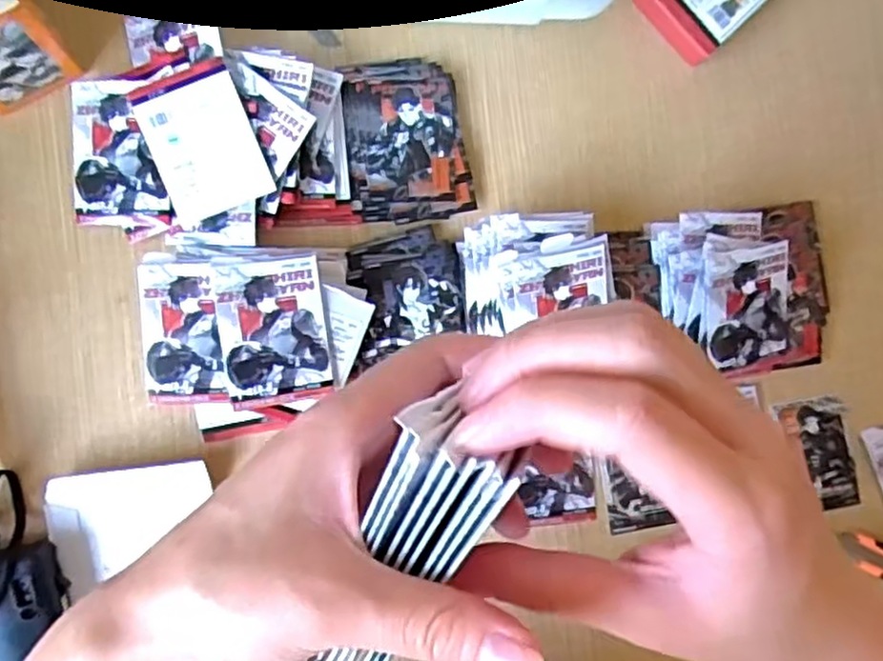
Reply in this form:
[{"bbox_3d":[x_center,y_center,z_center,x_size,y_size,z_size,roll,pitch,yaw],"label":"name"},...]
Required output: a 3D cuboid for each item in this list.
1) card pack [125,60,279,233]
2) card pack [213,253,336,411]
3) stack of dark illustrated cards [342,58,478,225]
[{"bbox_3d":[-0.177,-0.139,0.538,0.073,0.009,0.105,-22,90,-8],"label":"card pack"},{"bbox_3d":[-0.120,0.000,0.530,0.074,0.007,0.105,-7,99,-14],"label":"card pack"},{"bbox_3d":[-0.029,-0.153,0.588,0.094,0.013,0.128,-9,89,-8],"label":"stack of dark illustrated cards"}]

